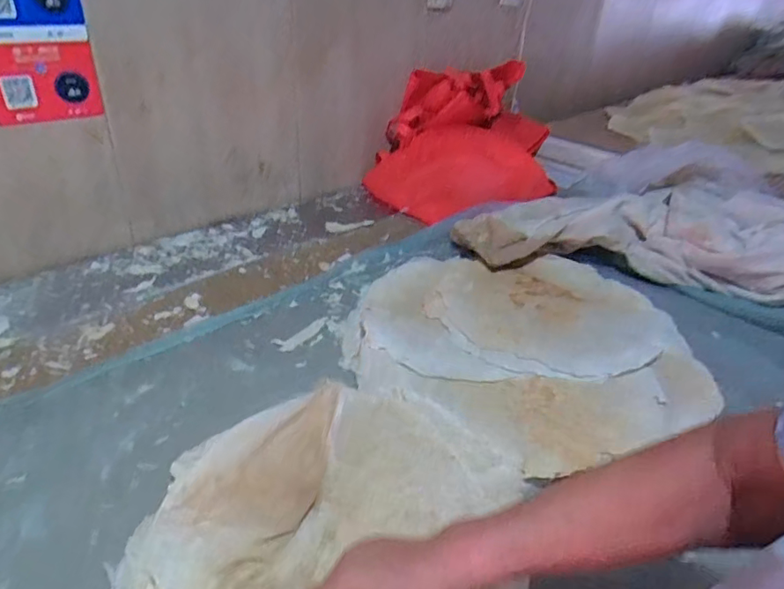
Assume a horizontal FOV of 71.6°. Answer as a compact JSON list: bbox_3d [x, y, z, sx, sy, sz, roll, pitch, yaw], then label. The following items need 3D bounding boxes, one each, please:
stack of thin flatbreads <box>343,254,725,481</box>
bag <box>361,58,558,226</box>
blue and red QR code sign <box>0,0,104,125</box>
[{"bbox_3d":[0.196,0.054,0.847,0.506,0.049,0.522,-21,39,-35],"label":"stack of thin flatbreads"},{"bbox_3d":[0.182,-0.398,1.435,0.478,0.314,0.262,-18,37,-32],"label":"bag"},{"bbox_3d":[-0.563,-0.399,0.857,0.159,0.238,0.012,-22,42,-34],"label":"blue and red QR code sign"}]

